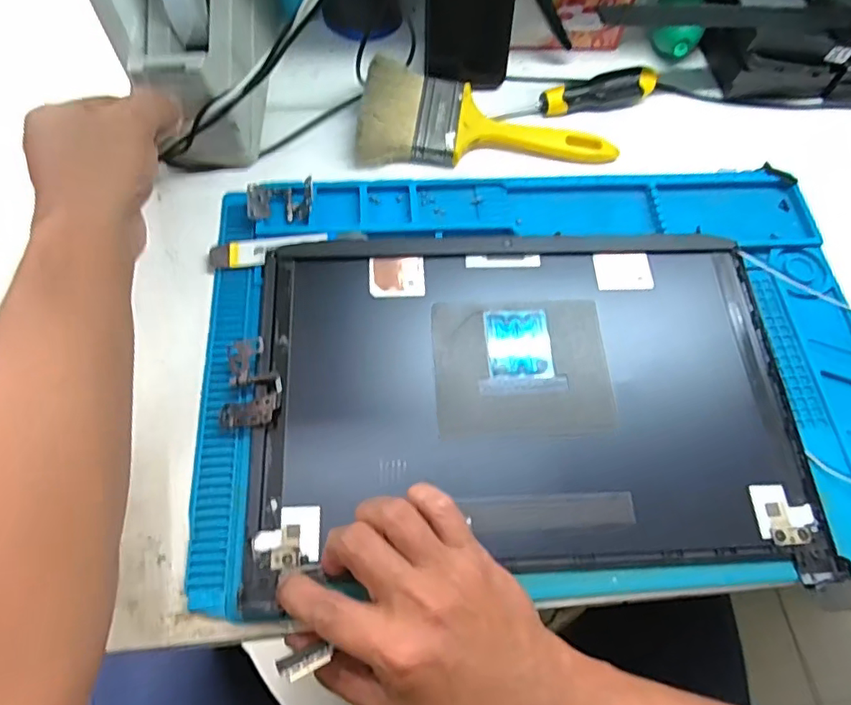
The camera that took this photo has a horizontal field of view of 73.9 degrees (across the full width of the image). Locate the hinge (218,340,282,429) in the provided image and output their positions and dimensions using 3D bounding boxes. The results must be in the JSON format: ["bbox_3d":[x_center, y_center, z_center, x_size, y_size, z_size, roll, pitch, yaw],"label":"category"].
[{"bbox_3d":[-0.115,0.020,0.381,0.038,0.008,0.061,1,64,-3],"label":"hinge"}]

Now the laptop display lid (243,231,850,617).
[{"bbox_3d":[0.067,0.022,0.391,0.357,0.012,0.244,-4,64,-5],"label":"laptop display lid"}]

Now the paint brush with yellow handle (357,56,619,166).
[{"bbox_3d":[0.055,-0.195,0.485,0.215,0.030,0.085,6,64,0],"label":"paint brush with yellow handle"}]

